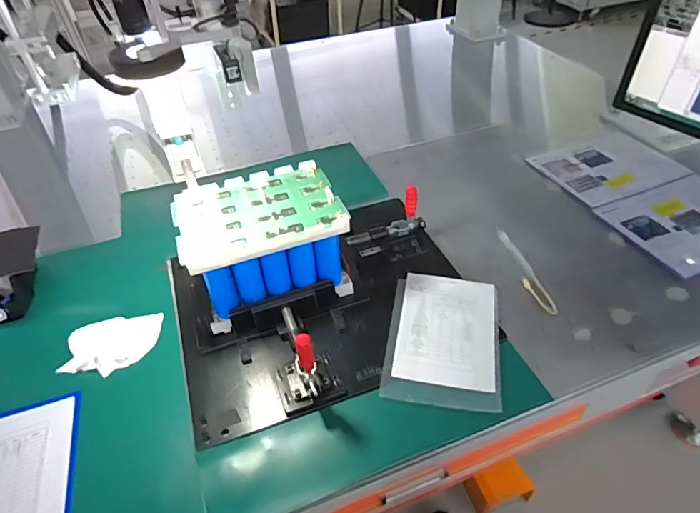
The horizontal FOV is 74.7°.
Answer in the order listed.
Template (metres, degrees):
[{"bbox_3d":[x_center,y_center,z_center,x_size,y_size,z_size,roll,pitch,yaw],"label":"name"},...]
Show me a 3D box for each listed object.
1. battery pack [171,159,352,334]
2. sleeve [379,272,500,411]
[{"bbox_3d":[-0.138,-0.015,0.759,0.242,0.163,0.188,-16,45,-13],"label":"battery pack"},{"bbox_3d":[0.146,0.122,0.717,0.166,0.006,0.235,5,46,12],"label":"sleeve"}]

